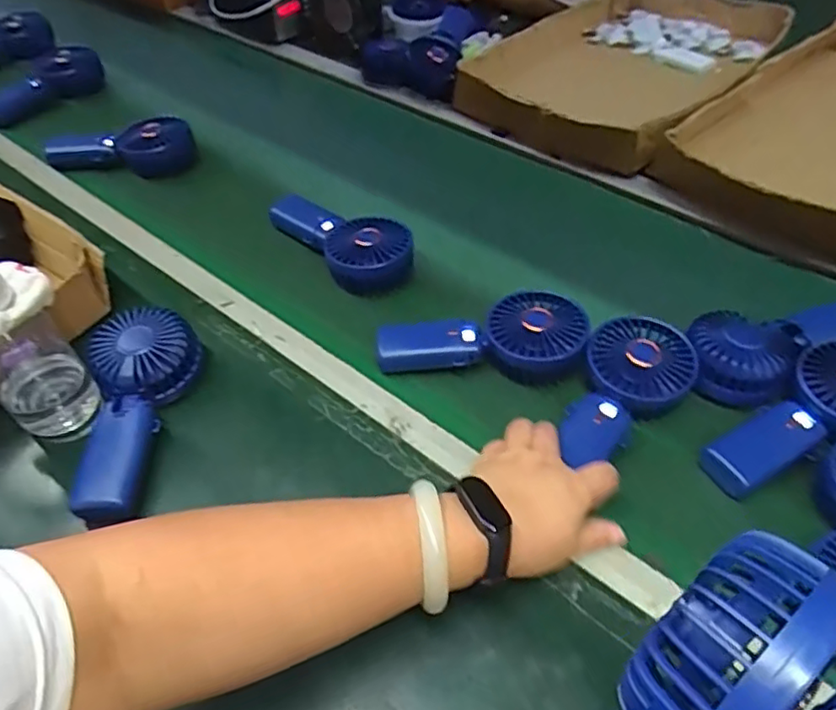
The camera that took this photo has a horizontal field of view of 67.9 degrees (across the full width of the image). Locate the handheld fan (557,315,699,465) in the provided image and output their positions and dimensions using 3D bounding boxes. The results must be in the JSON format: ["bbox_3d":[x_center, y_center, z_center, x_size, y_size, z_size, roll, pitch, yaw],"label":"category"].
[{"bbox_3d":[0.165,0.030,0.502,0.082,0.031,0.159,30,62,25],"label":"handheld fan"}]

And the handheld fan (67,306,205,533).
[{"bbox_3d":[-0.236,0.045,0.505,0.081,0.033,0.174,6,71,7],"label":"handheld fan"}]

